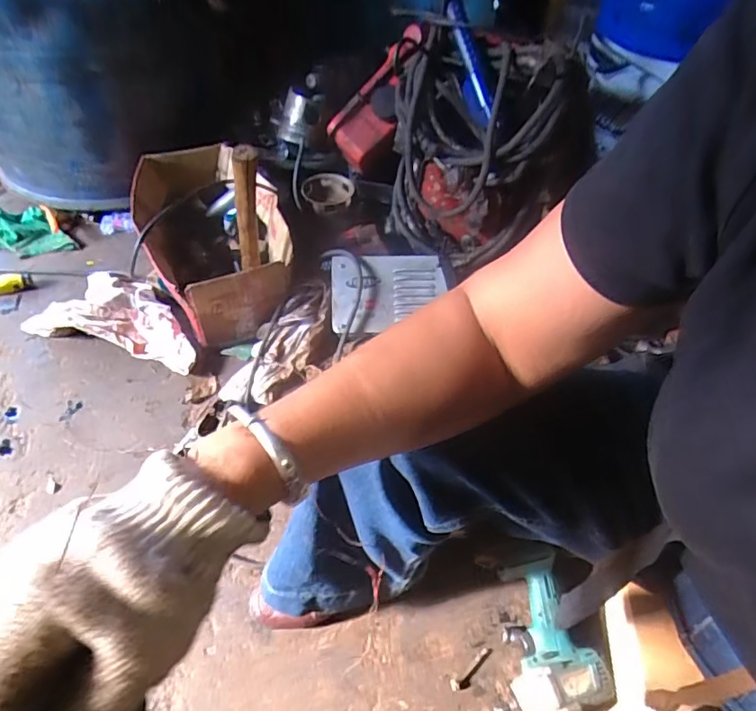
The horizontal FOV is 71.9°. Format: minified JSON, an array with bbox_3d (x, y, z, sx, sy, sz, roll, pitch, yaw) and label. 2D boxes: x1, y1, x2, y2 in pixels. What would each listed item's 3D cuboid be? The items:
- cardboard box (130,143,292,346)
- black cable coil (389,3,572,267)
[{"bbox_3d":[-0.321,-0.229,1.039,0.254,0.211,0.403,-17,53,-17],"label":"cardboard box"},{"bbox_3d":[0.157,-0.364,0.948,0.169,0.382,0.279,-29,58,-25],"label":"black cable coil"}]

